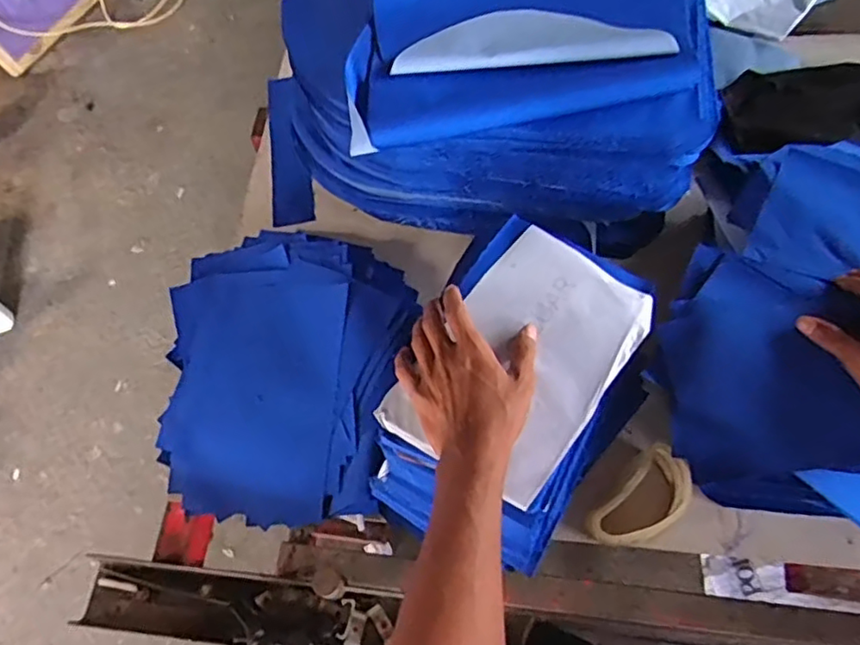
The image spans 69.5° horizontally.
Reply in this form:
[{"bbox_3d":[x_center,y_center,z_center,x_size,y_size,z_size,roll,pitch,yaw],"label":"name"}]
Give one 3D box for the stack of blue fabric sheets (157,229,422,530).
[{"bbox_3d":[-0.155,0.044,0.691,0.282,0.042,0.339,-5,66,1],"label":"stack of blue fabric sheets"}]

